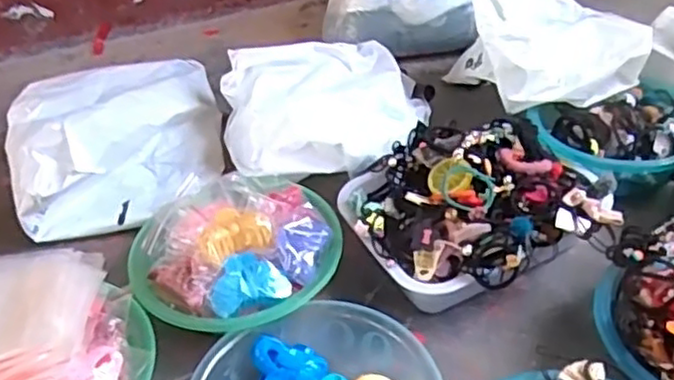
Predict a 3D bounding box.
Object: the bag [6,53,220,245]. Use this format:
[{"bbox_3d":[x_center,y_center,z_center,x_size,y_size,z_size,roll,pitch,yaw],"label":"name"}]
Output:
[{"bbox_3d":[-0.311,-0.083,0.990,0.285,0.145,0.325,-13,41,-8],"label":"bag"}]

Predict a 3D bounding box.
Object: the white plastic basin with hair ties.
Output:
[{"bbox_3d":[0.167,0.023,0.823,0.293,0.125,0.205,-18,42,-13],"label":"white plastic basin with hair ties"}]

